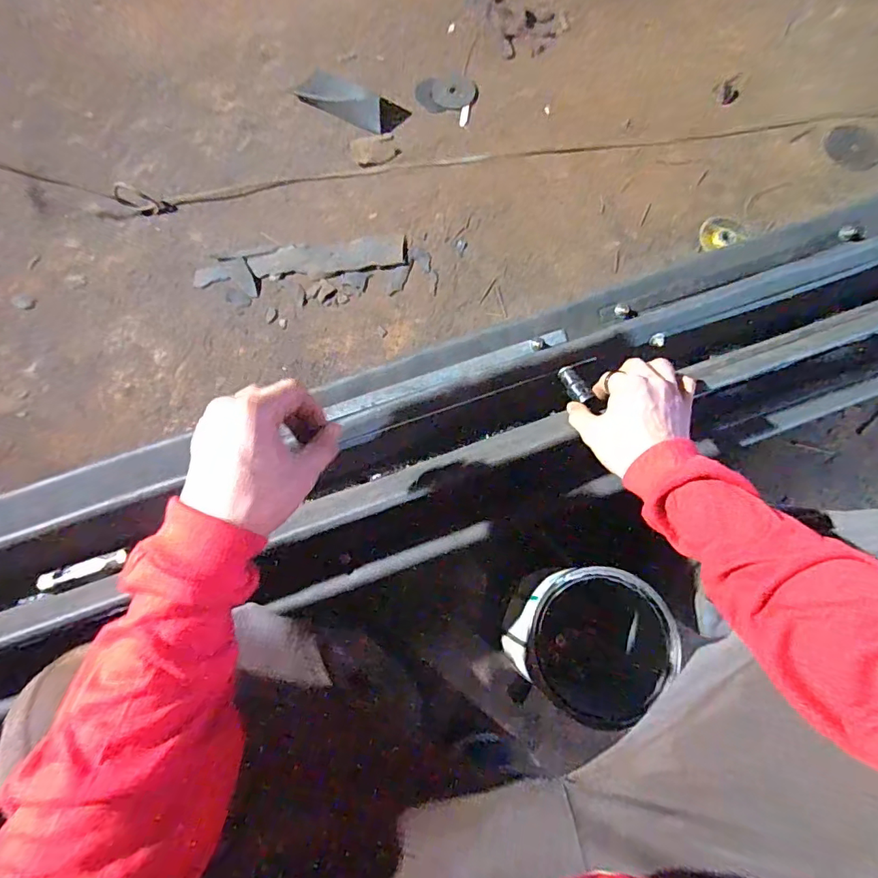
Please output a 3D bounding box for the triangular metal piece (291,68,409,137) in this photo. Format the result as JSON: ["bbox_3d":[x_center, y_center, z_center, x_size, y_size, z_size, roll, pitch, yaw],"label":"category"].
[{"bbox_3d":[-0.176,-0.667,0.970,0.231,0.024,0.096,34,79,9],"label":"triangular metal piece"}]

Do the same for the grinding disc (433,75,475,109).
[{"bbox_3d":[0.029,-0.691,0.969,0.083,0.005,0.086,0,76,1],"label":"grinding disc"}]

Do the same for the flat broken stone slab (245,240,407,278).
[{"bbox_3d":[-0.201,-0.321,0.867,0.272,0.006,0.065,-4,76,0],"label":"flat broken stone slab"}]

